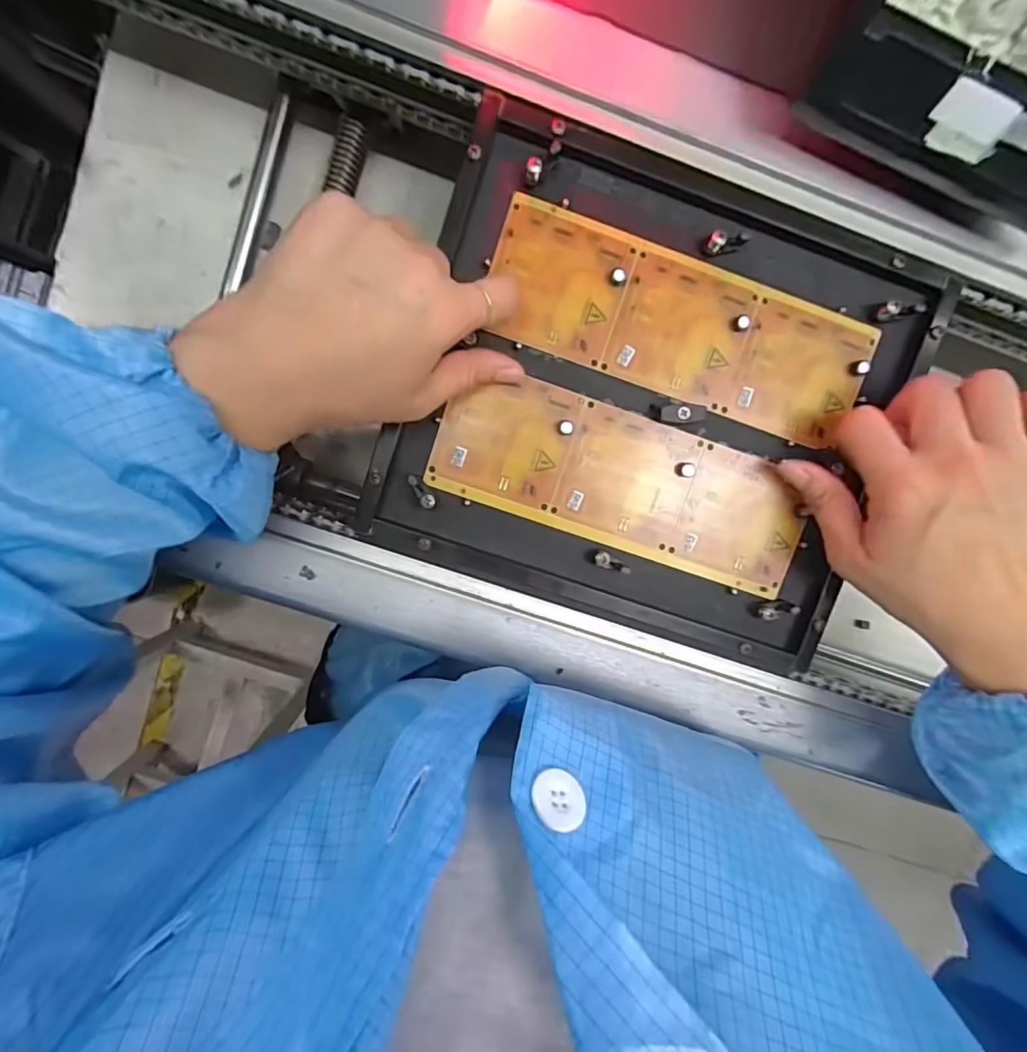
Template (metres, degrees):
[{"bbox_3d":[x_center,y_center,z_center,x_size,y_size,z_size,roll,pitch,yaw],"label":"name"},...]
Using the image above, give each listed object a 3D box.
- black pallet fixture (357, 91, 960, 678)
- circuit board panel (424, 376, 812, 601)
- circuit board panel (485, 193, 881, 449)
[{"bbox_3d":[0.076,-0.065,0.282,0.257,0.016,0.232,18,96,-4],"label":"black pallet fixture"},{"bbox_3d":[0.062,-0.026,0.288,0.209,0.004,0.070,18,96,-4],"label":"circuit board panel"},{"bbox_3d":[0.089,-0.106,0.278,0.206,0.006,0.068,20,96,-5],"label":"circuit board panel"}]

